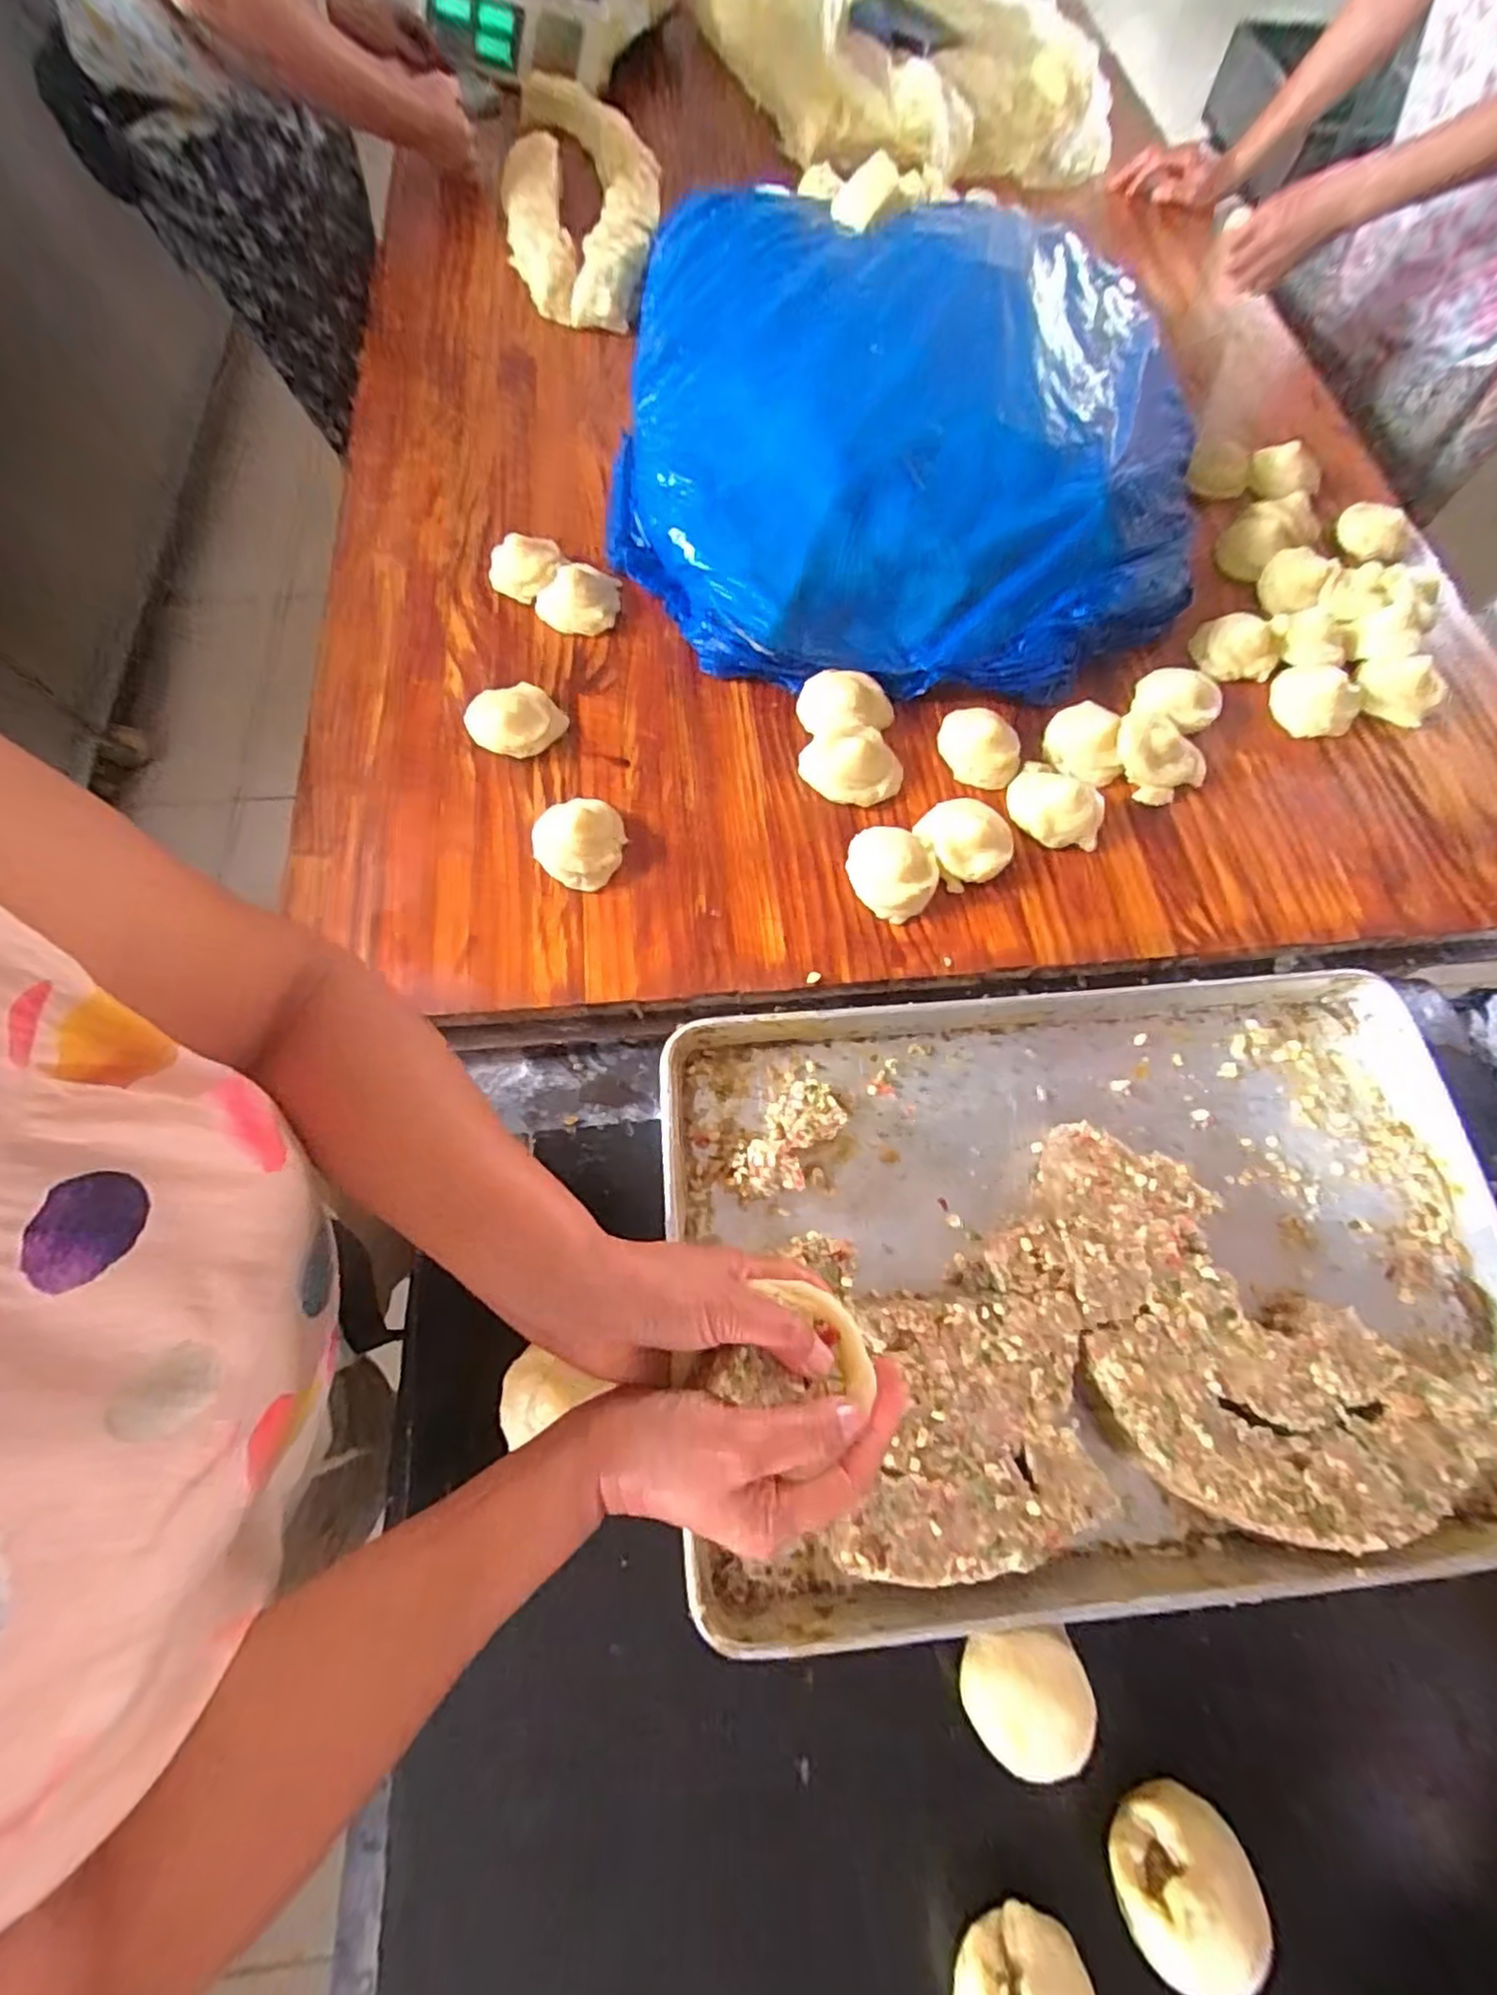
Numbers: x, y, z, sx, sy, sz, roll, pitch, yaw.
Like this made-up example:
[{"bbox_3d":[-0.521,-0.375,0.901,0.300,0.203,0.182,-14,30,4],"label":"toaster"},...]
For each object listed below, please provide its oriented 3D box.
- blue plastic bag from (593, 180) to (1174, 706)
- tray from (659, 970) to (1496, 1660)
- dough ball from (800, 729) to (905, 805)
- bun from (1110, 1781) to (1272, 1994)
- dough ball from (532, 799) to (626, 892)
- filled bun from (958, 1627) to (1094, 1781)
[{"bbox_3d":[0.161,-0.628,0.747,0.590,0.116,0.659,3,71,-1],"label":"blue plastic bag"},{"bbox_3d":[0.258,0.186,0.509,0.621,0.044,0.407,-4,71,-4],"label":"tray"},{"bbox_3d":[0.098,-0.213,0.650,0.093,0.035,0.071,-10,72,-6],"label":"dough ball"},{"bbox_3d":[0.242,0.503,0.397,0.073,0.061,0.074,4,71,-1],"label":"bun"},{"bbox_3d":[-0.144,-0.137,0.607,0.077,0.035,0.078,1,71,-2],"label":"dough ball"},{"bbox_3d":[0.163,0.419,0.422,0.069,0.055,0.066,1,71,-2],"label":"filled bun"}]

